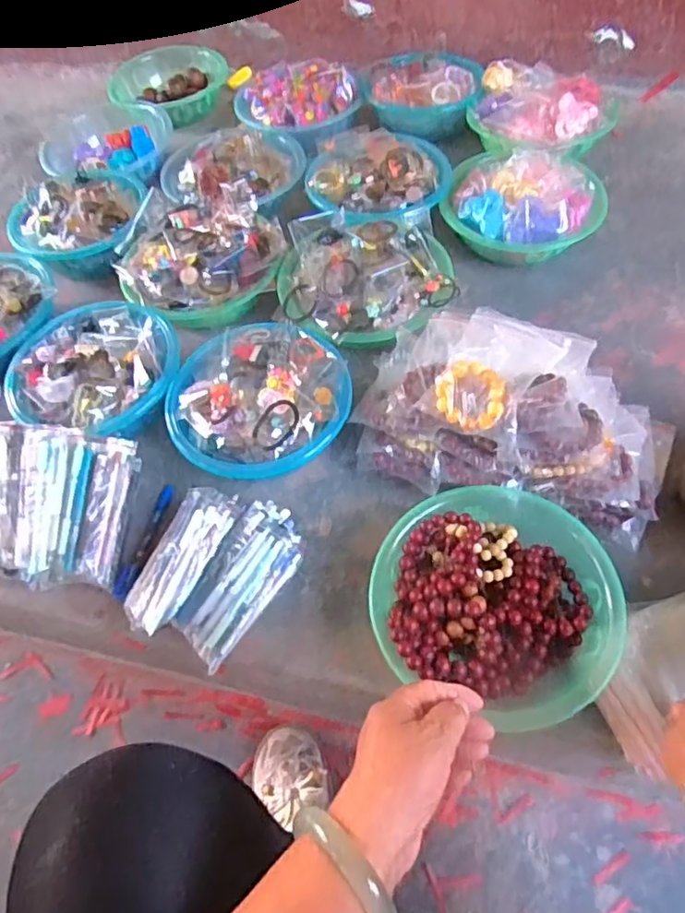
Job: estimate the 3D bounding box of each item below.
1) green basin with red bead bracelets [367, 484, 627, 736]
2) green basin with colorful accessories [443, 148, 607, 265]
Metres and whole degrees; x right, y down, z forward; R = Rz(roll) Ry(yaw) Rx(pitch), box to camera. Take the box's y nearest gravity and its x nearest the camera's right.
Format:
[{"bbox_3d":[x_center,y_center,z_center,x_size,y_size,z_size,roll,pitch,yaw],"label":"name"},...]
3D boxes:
[{"bbox_3d":[0.156,0.141,0.626,0.234,0.071,0.226,-2,56,4],"label":"green basin with red bead bracelets"},{"bbox_3d":[0.269,-0.372,0.929,0.229,0.098,0.190,1,56,6],"label":"green basin with colorful accessories"}]

